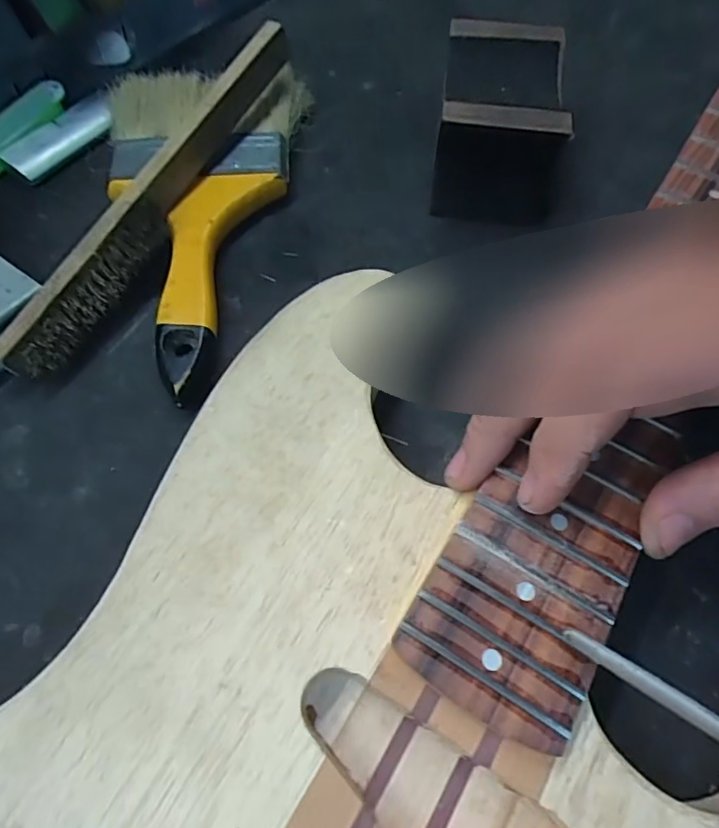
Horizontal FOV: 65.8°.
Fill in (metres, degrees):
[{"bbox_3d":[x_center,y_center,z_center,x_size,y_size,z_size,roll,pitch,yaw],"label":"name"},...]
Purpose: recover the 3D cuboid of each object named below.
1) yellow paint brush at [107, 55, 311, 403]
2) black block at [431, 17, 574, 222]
[{"bbox_3d":[-0.077,-0.108,0.298,0.112,0.029,0.220,-8,61,-5],"label":"yellow paint brush"},{"bbox_3d":[0.078,-0.161,0.310,0.066,0.062,0.100,8,61,4],"label":"black block"}]

